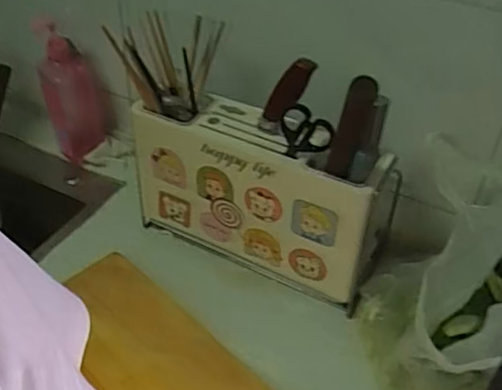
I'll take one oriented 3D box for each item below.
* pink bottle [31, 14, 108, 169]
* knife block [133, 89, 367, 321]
[{"bbox_3d":[-0.306,-0.177,1.038,0.096,0.238,0.076,-11,43,-15],"label":"pink bottle"},{"bbox_3d":[0.002,0.008,0.859,0.335,0.238,0.092,20,44,18],"label":"knife block"}]

